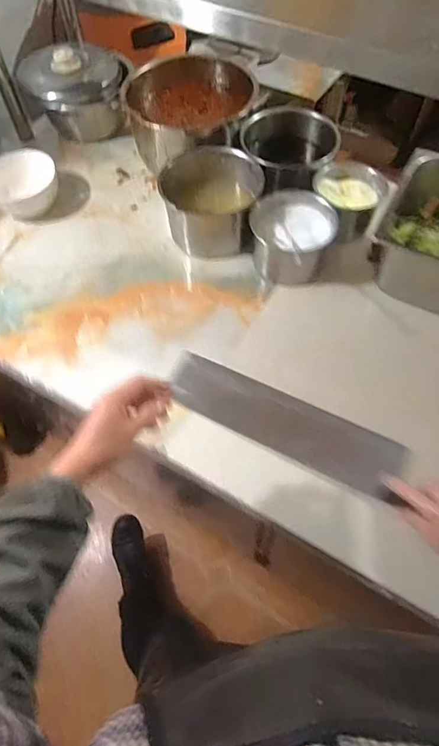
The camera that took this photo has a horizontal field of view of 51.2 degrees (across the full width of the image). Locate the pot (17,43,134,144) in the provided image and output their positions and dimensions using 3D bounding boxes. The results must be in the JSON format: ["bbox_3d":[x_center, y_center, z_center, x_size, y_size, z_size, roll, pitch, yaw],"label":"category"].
[{"bbox_3d":[-0.349,-0.707,1.138,0.259,0.165,0.261,0,60,1],"label":"pot"}]

